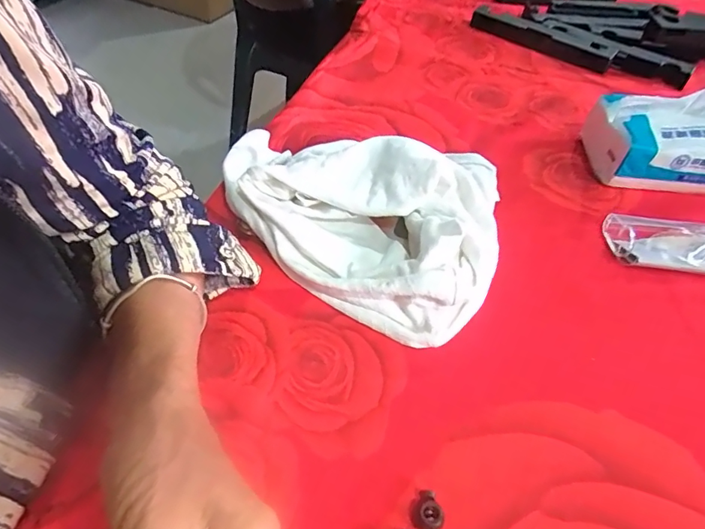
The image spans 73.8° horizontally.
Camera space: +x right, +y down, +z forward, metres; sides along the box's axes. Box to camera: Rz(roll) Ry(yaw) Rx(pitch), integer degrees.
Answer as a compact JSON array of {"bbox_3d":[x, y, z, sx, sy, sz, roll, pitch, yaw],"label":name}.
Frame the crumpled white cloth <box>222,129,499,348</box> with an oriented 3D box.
[{"bbox_3d":[-0.005,-0.051,0.369,0.236,0.058,0.178,17,49,11],"label":"crumpled white cloth"}]

